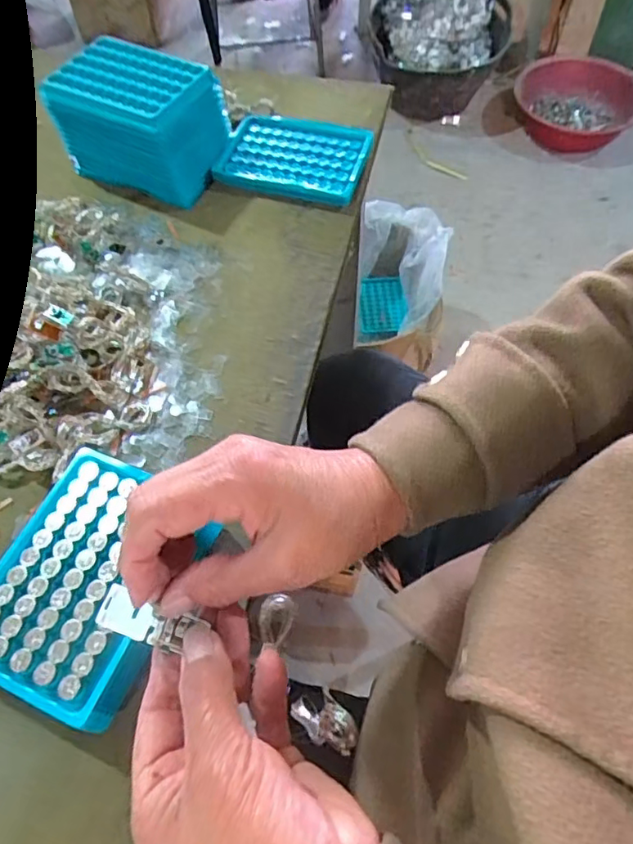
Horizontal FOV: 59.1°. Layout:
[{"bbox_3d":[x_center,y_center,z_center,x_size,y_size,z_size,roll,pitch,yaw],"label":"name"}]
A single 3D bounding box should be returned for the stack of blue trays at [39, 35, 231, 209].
[{"bbox_3d":[-0.157,-0.269,0.507,0.127,0.086,0.095,19,62,11],"label":"stack of blue trays"}]

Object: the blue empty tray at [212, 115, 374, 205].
[{"bbox_3d":[-0.020,-0.248,0.529,0.132,0.022,0.091,13,61,8],"label":"blue empty tray"}]

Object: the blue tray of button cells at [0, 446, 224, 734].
[{"bbox_3d":[-0.129,0.092,0.326,0.094,0.039,0.130,21,63,12],"label":"blue tray of button cells"}]

